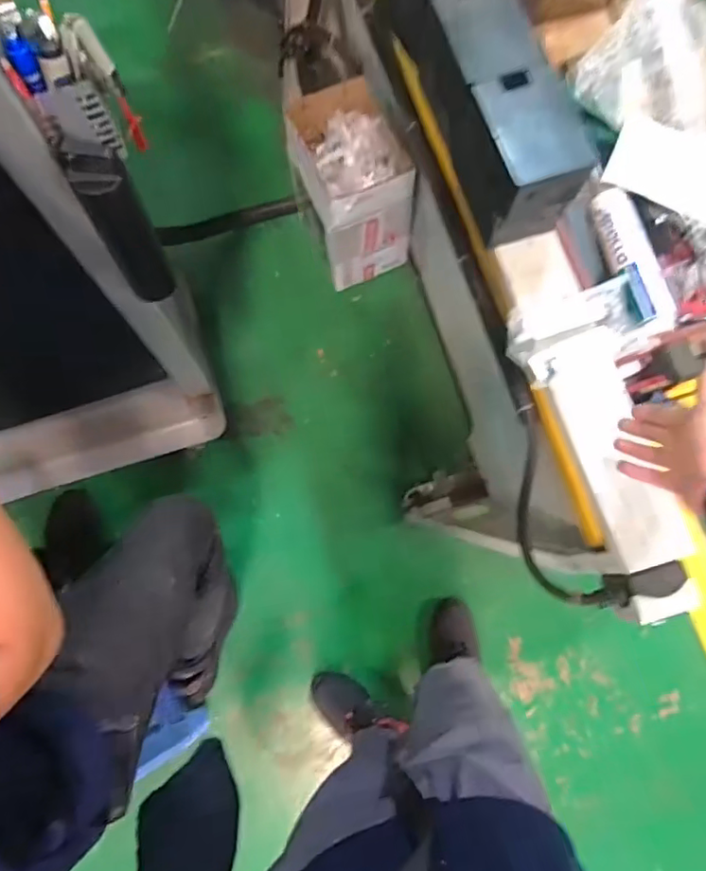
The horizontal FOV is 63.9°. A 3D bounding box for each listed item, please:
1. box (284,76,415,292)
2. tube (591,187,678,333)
[{"bbox_3d":[-0.008,-0.600,1.373,0.217,0.304,0.300,-23,77,-6],"label":"box"},{"bbox_3d":[0.368,-0.229,0.745,0.066,0.040,0.215,-10,76,-2],"label":"tube"}]

